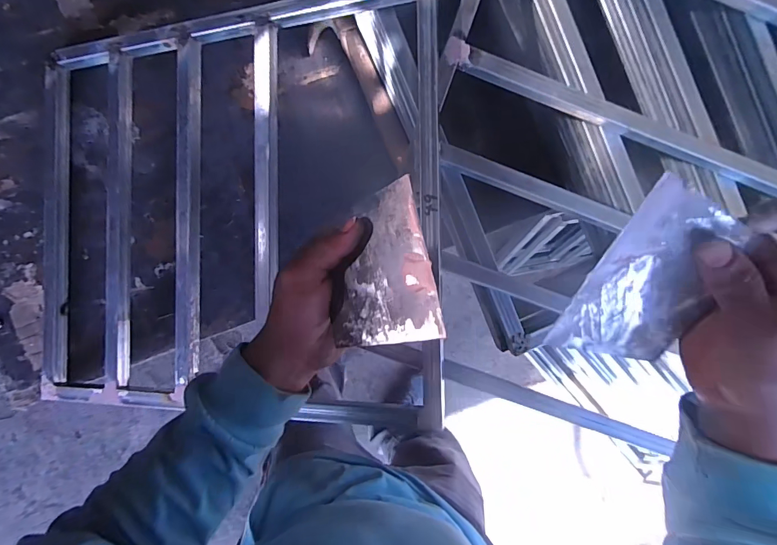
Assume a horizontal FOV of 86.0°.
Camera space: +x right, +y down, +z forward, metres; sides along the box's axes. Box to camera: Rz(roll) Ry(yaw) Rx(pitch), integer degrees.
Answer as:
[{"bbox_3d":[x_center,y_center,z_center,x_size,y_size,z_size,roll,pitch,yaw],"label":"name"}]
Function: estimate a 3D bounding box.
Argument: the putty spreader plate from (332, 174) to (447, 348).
[{"bbox_3d":[-0.008,-0.004,0.316,0.080,0.005,0.119,-16,75,23],"label":"putty spreader plate"}]

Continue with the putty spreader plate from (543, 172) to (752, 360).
[{"bbox_3d":[0.165,0.009,0.260,0.082,0.004,0.117,17,118,-12],"label":"putty spreader plate"}]

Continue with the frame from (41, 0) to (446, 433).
[{"bbox_3d":[-0.210,-0.074,0.518,0.554,0.027,0.493,-1,88,15],"label":"frame"}]

